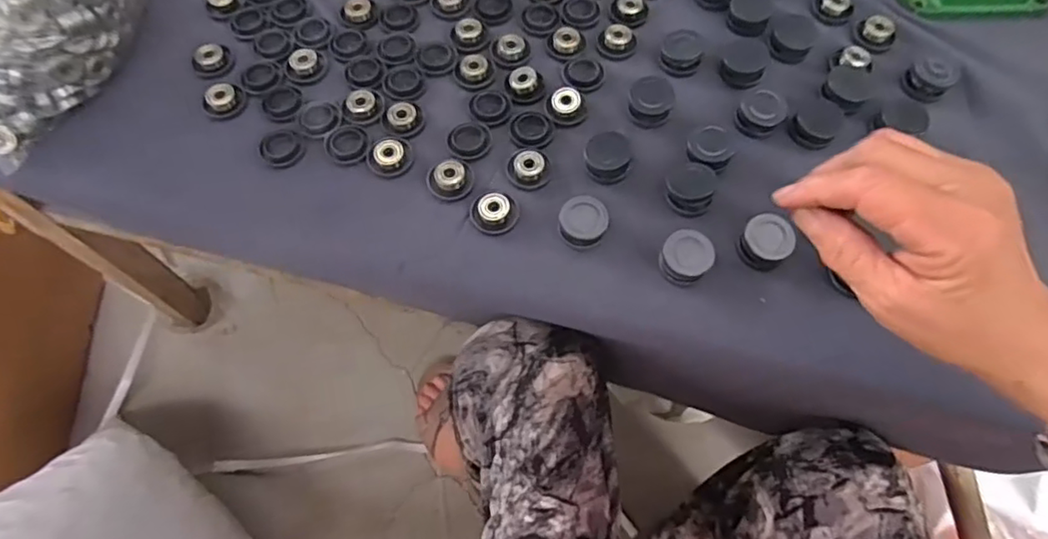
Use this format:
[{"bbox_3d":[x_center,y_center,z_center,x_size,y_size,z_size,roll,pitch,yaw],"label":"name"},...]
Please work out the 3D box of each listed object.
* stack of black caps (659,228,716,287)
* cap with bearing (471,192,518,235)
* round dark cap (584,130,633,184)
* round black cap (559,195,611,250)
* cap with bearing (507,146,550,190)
[{"bbox_3d":[0.107,-0.008,0.413,0.032,0.023,0.031,30,69,13],"label":"stack of black caps"},{"bbox_3d":[-0.021,-0.041,0.434,0.032,0.011,0.028,20,67,9],"label":"cap with bearing"},{"bbox_3d":[0.060,-0.079,0.447,0.034,0.023,0.030,13,66,6],"label":"round dark cap"},{"bbox_3d":[0.041,-0.032,0.428,0.033,0.020,0.030,0,66,0],"label":"round black cap"},{"bbox_3d":[0.003,-0.074,0.450,0.031,0.009,0.030,0,66,0],"label":"cap with bearing"}]

